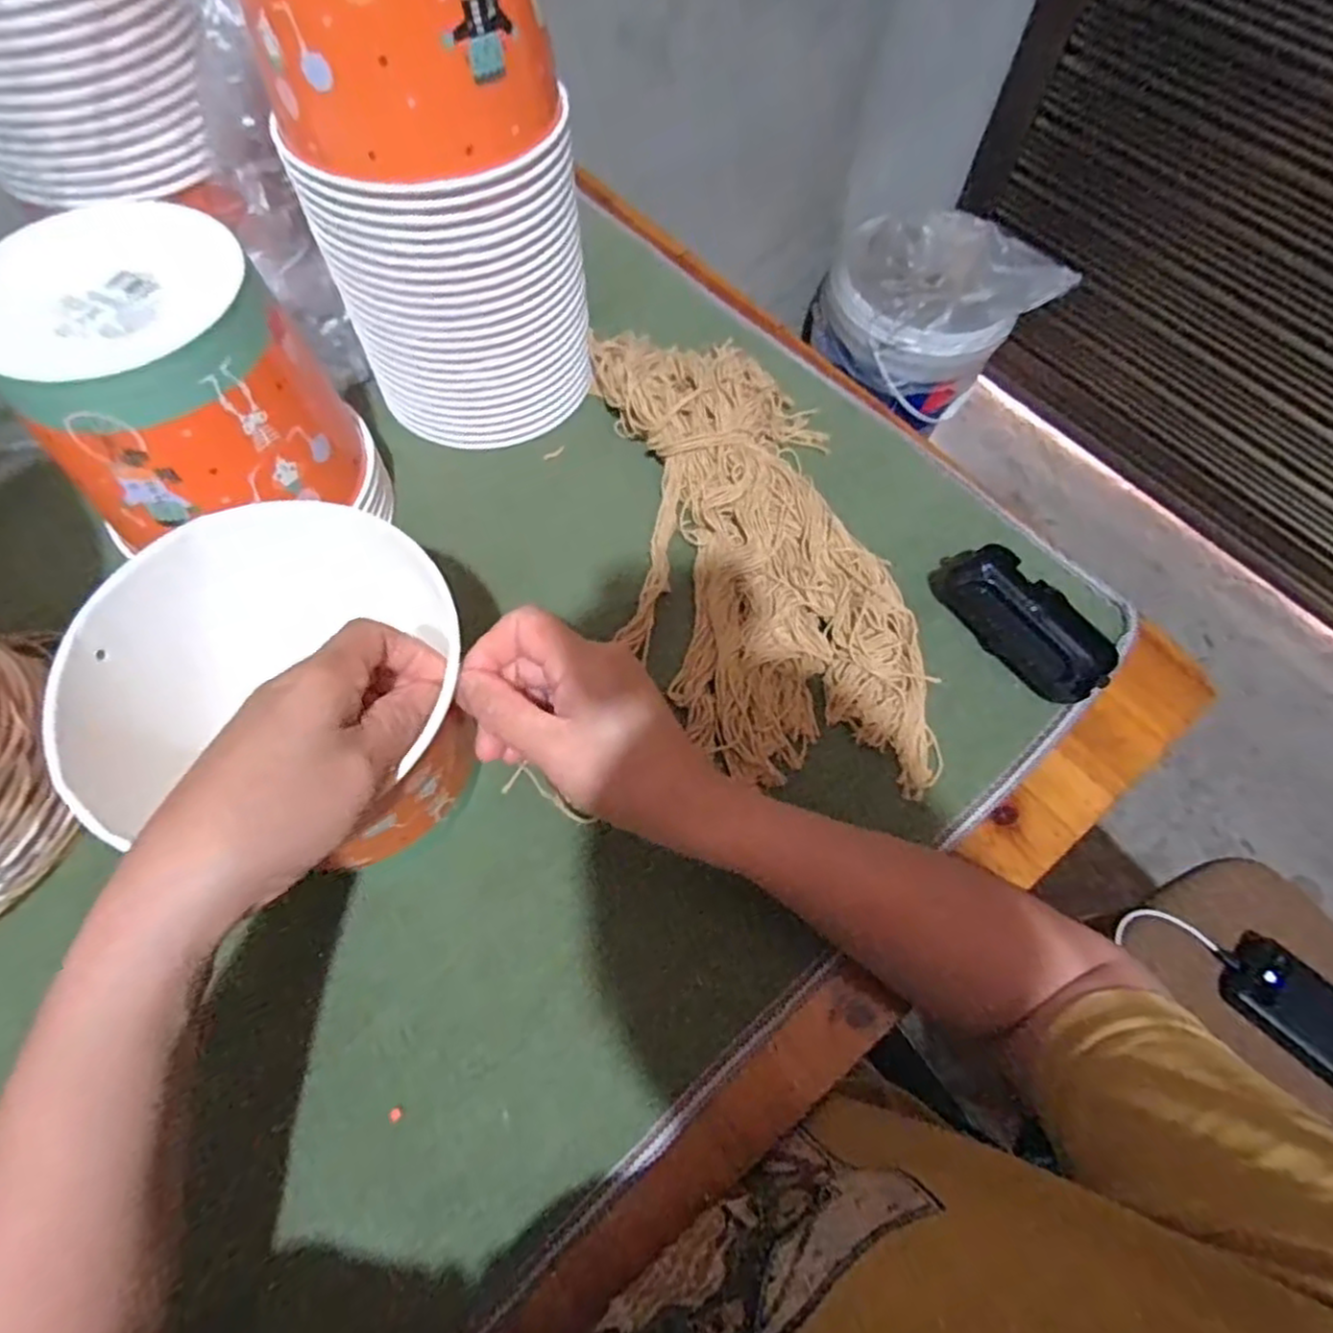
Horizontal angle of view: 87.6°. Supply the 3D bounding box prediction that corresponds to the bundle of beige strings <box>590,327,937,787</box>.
[{"bbox_3d":[0.055,-0.088,0.468,0.167,0.048,0.361,-10,64,-7],"label":"bundle of beige strings"}]

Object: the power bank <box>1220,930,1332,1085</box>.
[{"bbox_3d":[0.592,0.327,0.624,0.170,0.021,0.075,42,69,17],"label":"power bank"}]

